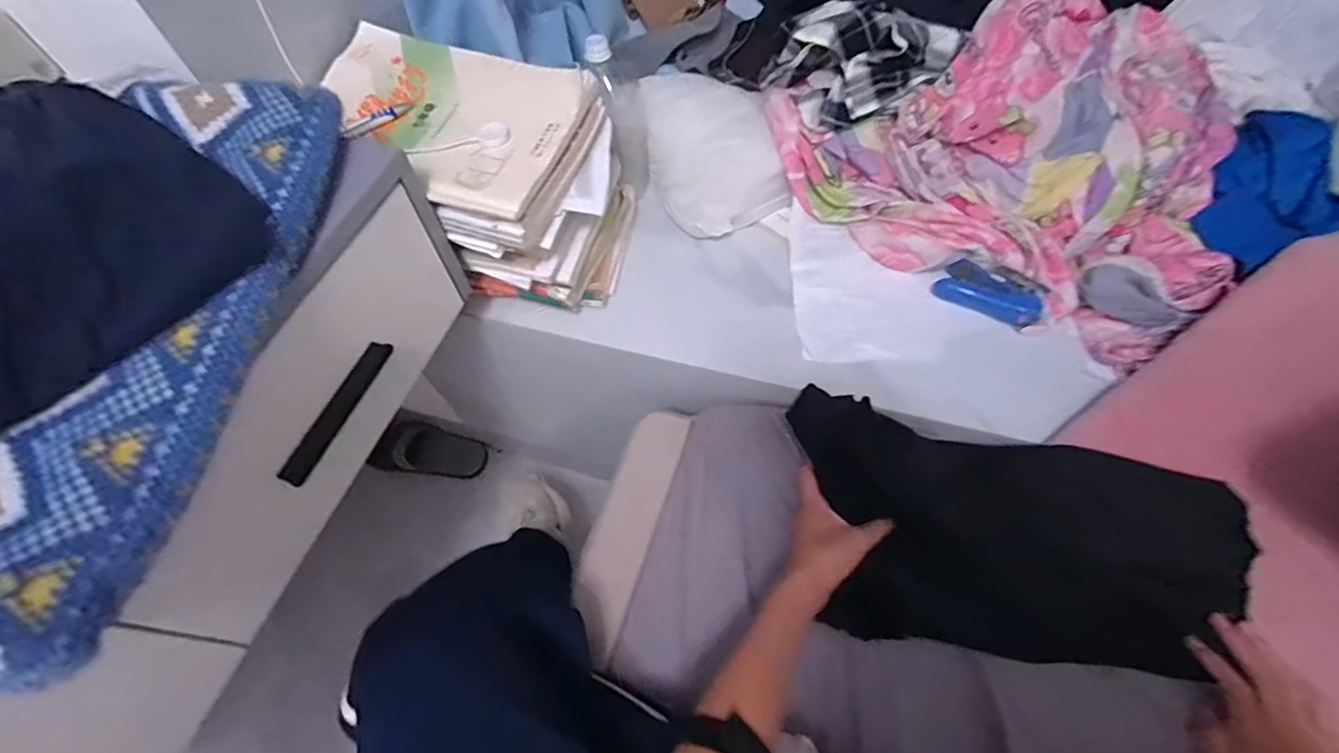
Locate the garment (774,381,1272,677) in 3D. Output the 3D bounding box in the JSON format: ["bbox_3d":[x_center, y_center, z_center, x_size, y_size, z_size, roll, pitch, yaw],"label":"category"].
[{"bbox_3d":[0.320,0.156,0.549,0.404,0.071,0.215,12,61,9],"label":"garment"}]

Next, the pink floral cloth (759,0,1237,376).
[{"bbox_3d":[0.430,-0.237,0.710,0.508,0.065,0.457,-14,80,9],"label":"pink floral cloth"}]

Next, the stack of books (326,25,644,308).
[{"bbox_3d":[-0.224,-0.230,0.677,0.310,0.214,0.222,14,61,10],"label":"stack of books"}]

